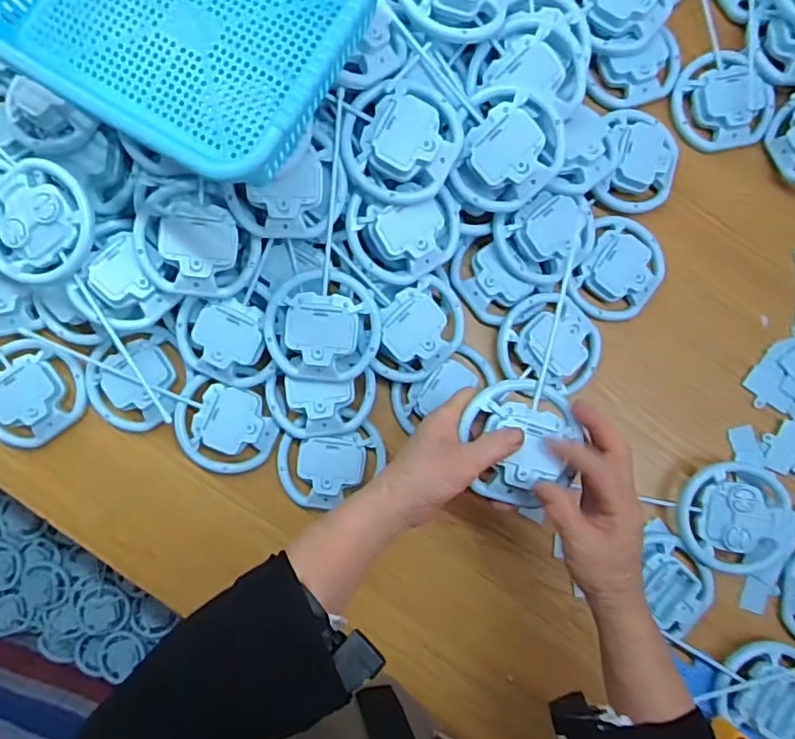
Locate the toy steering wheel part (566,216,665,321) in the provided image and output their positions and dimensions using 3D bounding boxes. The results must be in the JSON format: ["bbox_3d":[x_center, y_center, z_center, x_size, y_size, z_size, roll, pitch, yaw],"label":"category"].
[{"bbox_3d":[0.226,-0.099,0.571,0.080,0.028,0.104,25,87,0],"label":"toy steering wheel part"}]

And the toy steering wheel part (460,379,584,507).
[{"bbox_3d":[0.104,0.057,0.452,0.089,0.028,0.098,-11,87,-2],"label":"toy steering wheel part"}]

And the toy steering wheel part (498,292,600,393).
[{"bbox_3d":[0.155,-0.027,0.557,0.104,0.026,0.088,15,87,0],"label":"toy steering wheel part"}]

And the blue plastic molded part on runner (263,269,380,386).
[{"bbox_3d":[-0.067,-0.039,0.508,0.101,0.030,0.096,0,87,-1],"label":"blue plastic molded part on runner"}]

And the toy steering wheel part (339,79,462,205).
[{"bbox_3d":[0.002,-0.196,0.479,0.098,0.029,0.099,0,87,-1],"label":"toy steering wheel part"}]

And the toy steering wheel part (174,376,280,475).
[{"bbox_3d":[-0.167,0.057,0.553,0.097,0.029,0.088,11,87,0],"label":"toy steering wheel part"}]

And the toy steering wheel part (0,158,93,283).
[{"bbox_3d":[-0.319,-0.130,0.493,0.105,0.024,0.105,1,100,5],"label":"toy steering wheel part"}]

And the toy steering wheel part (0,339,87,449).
[{"bbox_3d":[-0.362,0.020,0.554,0.103,0.031,0.097,0,87,-1],"label":"toy steering wheel part"}]

